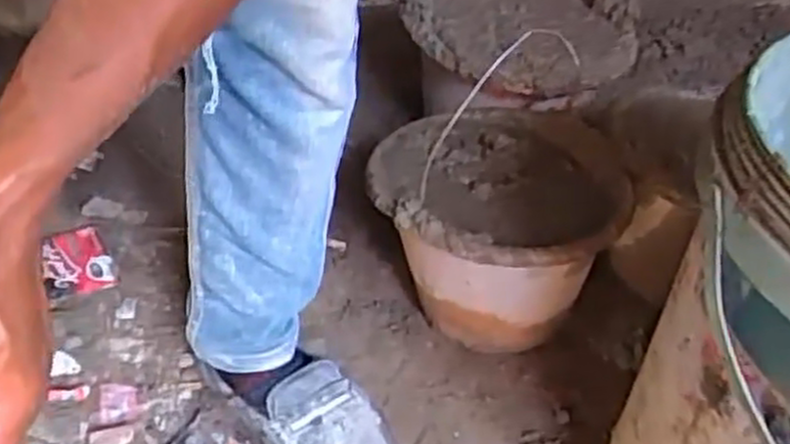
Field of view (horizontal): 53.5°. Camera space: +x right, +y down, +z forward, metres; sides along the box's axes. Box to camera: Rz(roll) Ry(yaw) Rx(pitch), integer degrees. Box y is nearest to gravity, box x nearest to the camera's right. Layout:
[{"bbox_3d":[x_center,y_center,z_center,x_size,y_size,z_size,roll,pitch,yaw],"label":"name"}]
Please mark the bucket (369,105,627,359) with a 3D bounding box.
[{"bbox_3d":[0.093,0.013,0.786,0.212,0.184,0.244,4,41,-3],"label":"bucket"}]

